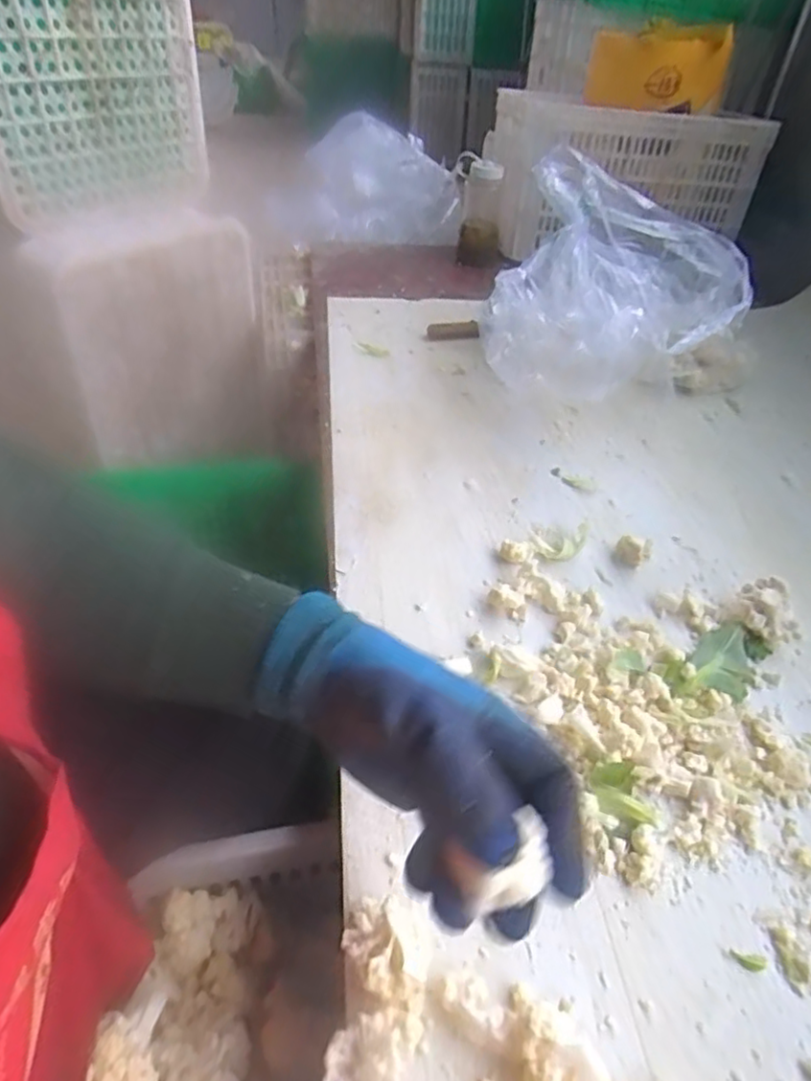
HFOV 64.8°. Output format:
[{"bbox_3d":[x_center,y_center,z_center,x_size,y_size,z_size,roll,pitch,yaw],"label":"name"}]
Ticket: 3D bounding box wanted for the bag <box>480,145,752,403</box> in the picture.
[{"bbox_3d":[0.302,-0.373,0.957,0.313,0.297,0.314,-17,46,-23],"label":"bag"}]

